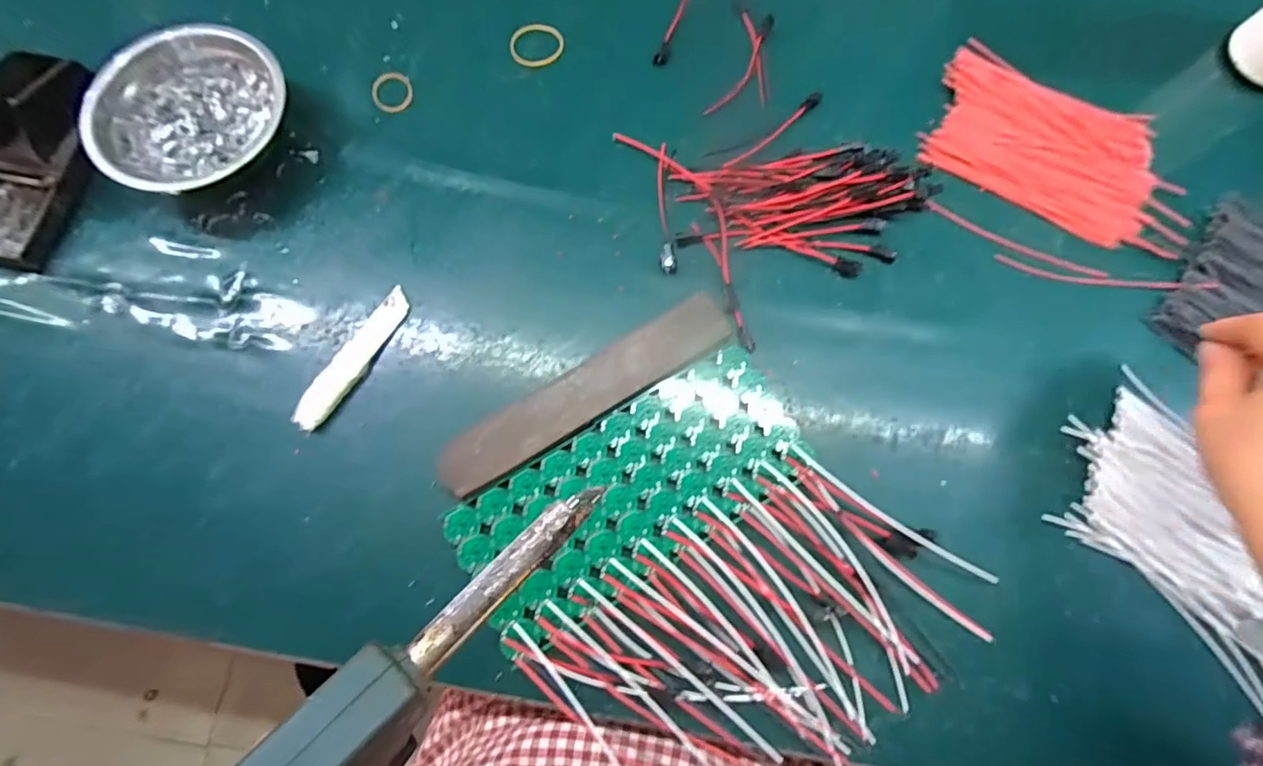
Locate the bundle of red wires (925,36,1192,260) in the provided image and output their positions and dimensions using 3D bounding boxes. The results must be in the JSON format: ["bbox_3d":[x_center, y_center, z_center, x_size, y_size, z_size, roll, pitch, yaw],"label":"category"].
[{"bbox_3d":[0.314,-0.170,0.397,0.189,0.009,0.110,28,78,6],"label":"bundle of red wires"}]

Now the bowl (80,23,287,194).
[{"bbox_3d":[-0.293,-0.179,0.374,0.122,0.044,0.122,0,77,0],"label":"bowl"}]

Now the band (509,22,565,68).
[{"bbox_3d":[-0.072,-0.259,0.415,0.039,0.004,0.039,0,77,0],"label":"band"}]

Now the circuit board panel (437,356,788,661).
[{"bbox_3d":[0.000,0.064,0.339,0.213,0.014,0.083,-31,79,-7],"label":"circuit board panel"}]

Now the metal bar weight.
[{"bbox_3d":[-0.027,0.006,0.347,0.200,0.020,0.036,-32,79,-7],"label":"metal bar weight"}]

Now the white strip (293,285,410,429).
[{"bbox_3d":[-0.181,-0.017,0.354,0.021,0.007,0.104,31,79,7],"label":"white strip"}]

